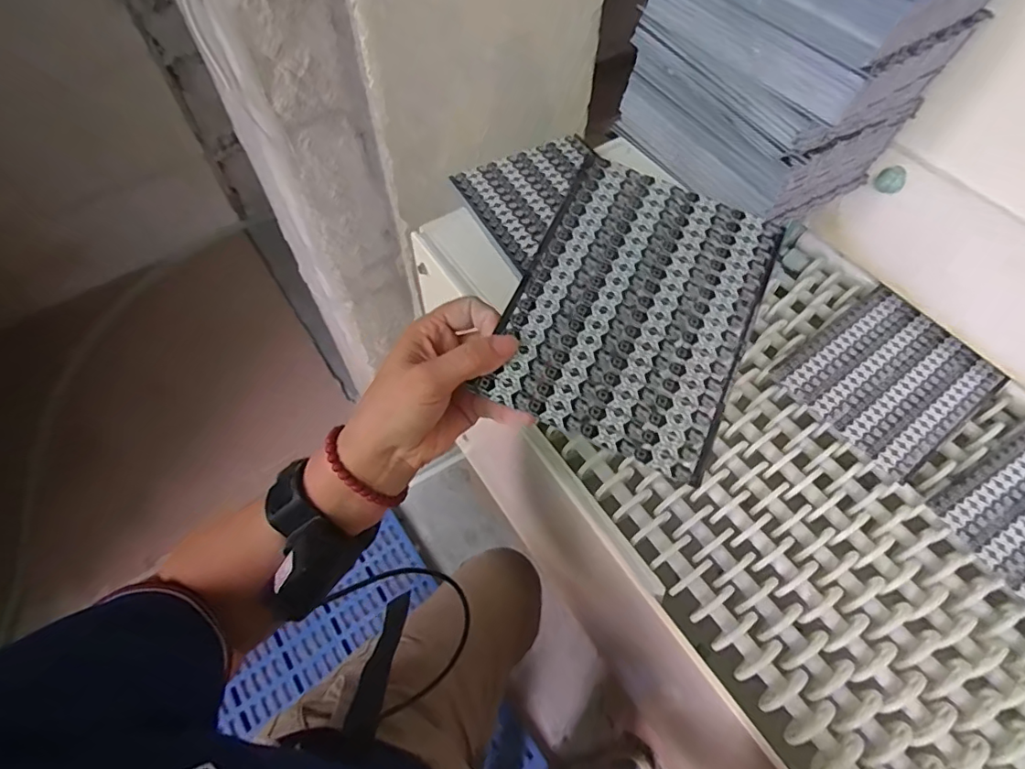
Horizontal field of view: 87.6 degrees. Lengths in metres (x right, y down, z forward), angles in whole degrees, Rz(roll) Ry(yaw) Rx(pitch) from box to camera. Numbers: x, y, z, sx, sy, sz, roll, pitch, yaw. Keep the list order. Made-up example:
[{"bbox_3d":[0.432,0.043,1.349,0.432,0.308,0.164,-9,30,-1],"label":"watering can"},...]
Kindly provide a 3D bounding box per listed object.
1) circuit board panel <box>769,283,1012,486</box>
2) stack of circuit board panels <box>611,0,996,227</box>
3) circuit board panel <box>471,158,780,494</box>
[{"bbox_3d":[0.364,-0.009,0.511,0.180,0.009,0.142,-33,65,-19],"label":"circuit board panel"},{"bbox_3d":[0.225,-0.281,0.447,0.155,0.200,0.212,-31,64,-17],"label":"stack of circuit board panels"},{"bbox_3d":[0.079,-0.052,0.339,0.141,0.004,0.193,24,70,8],"label":"circuit board panel"}]

